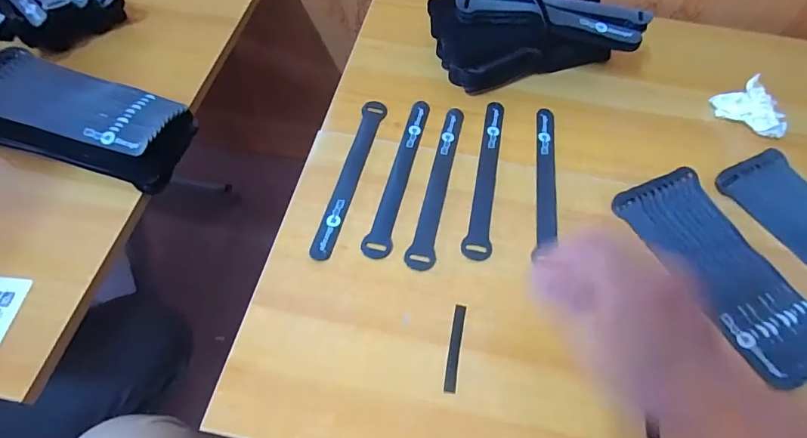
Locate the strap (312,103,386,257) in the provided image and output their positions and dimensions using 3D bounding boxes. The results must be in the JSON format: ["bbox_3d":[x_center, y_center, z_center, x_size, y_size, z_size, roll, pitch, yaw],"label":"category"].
[{"bbox_3d":[-0.053,-0.046,0.432,0.022,0.005,0.195,13,61,5],"label":"strap"}]

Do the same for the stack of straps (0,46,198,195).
[{"bbox_3d":[-0.330,-0.104,0.432,0.212,0.052,0.098,15,61,7],"label":"stack of straps"}]

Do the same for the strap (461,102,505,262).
[{"bbox_3d":[0.086,-0.046,0.436,0.024,0.004,0.194,11,61,4],"label":"strap"}]

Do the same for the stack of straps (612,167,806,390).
[{"bbox_3d":[0.289,0.042,0.382,0.090,0.016,0.200,-19,63,-12],"label":"stack of straps"}]

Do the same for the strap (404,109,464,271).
[{"bbox_3d":[0.035,-0.038,0.428,0.024,0.004,0.195,12,61,5],"label":"strap"}]

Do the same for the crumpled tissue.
[{"bbox_3d":[0.390,-0.123,0.472,0.043,0.035,0.076,-40,69,-21],"label":"crumpled tissue"}]

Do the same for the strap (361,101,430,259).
[{"bbox_3d":[-0.002,-0.047,0.434,0.025,0.004,0.195,15,61,6],"label":"strap"}]

